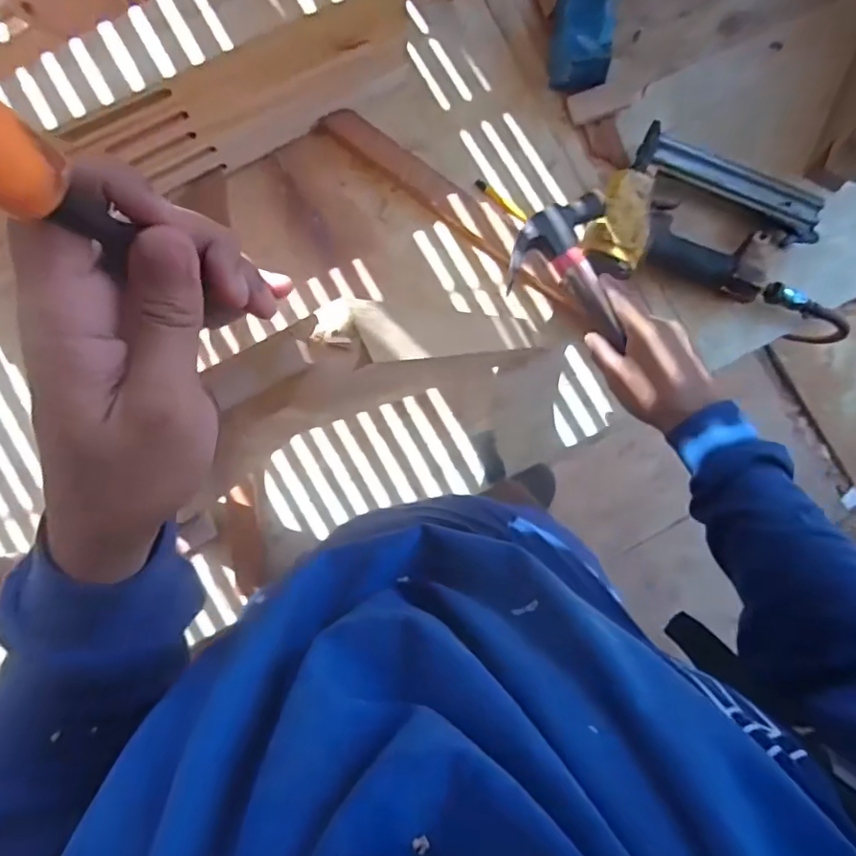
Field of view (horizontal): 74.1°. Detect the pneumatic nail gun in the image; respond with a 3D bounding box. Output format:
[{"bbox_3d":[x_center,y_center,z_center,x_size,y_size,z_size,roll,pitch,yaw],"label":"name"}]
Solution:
[{"bbox_3d":[0.300,-0.215,0.610,0.251,0.053,0.160,15,90,1],"label":"pneumatic nail gun"}]

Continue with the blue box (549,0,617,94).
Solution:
[{"bbox_3d":[0.164,-0.419,0.608,0.066,0.064,0.088,5,90,1],"label":"blue box"}]

